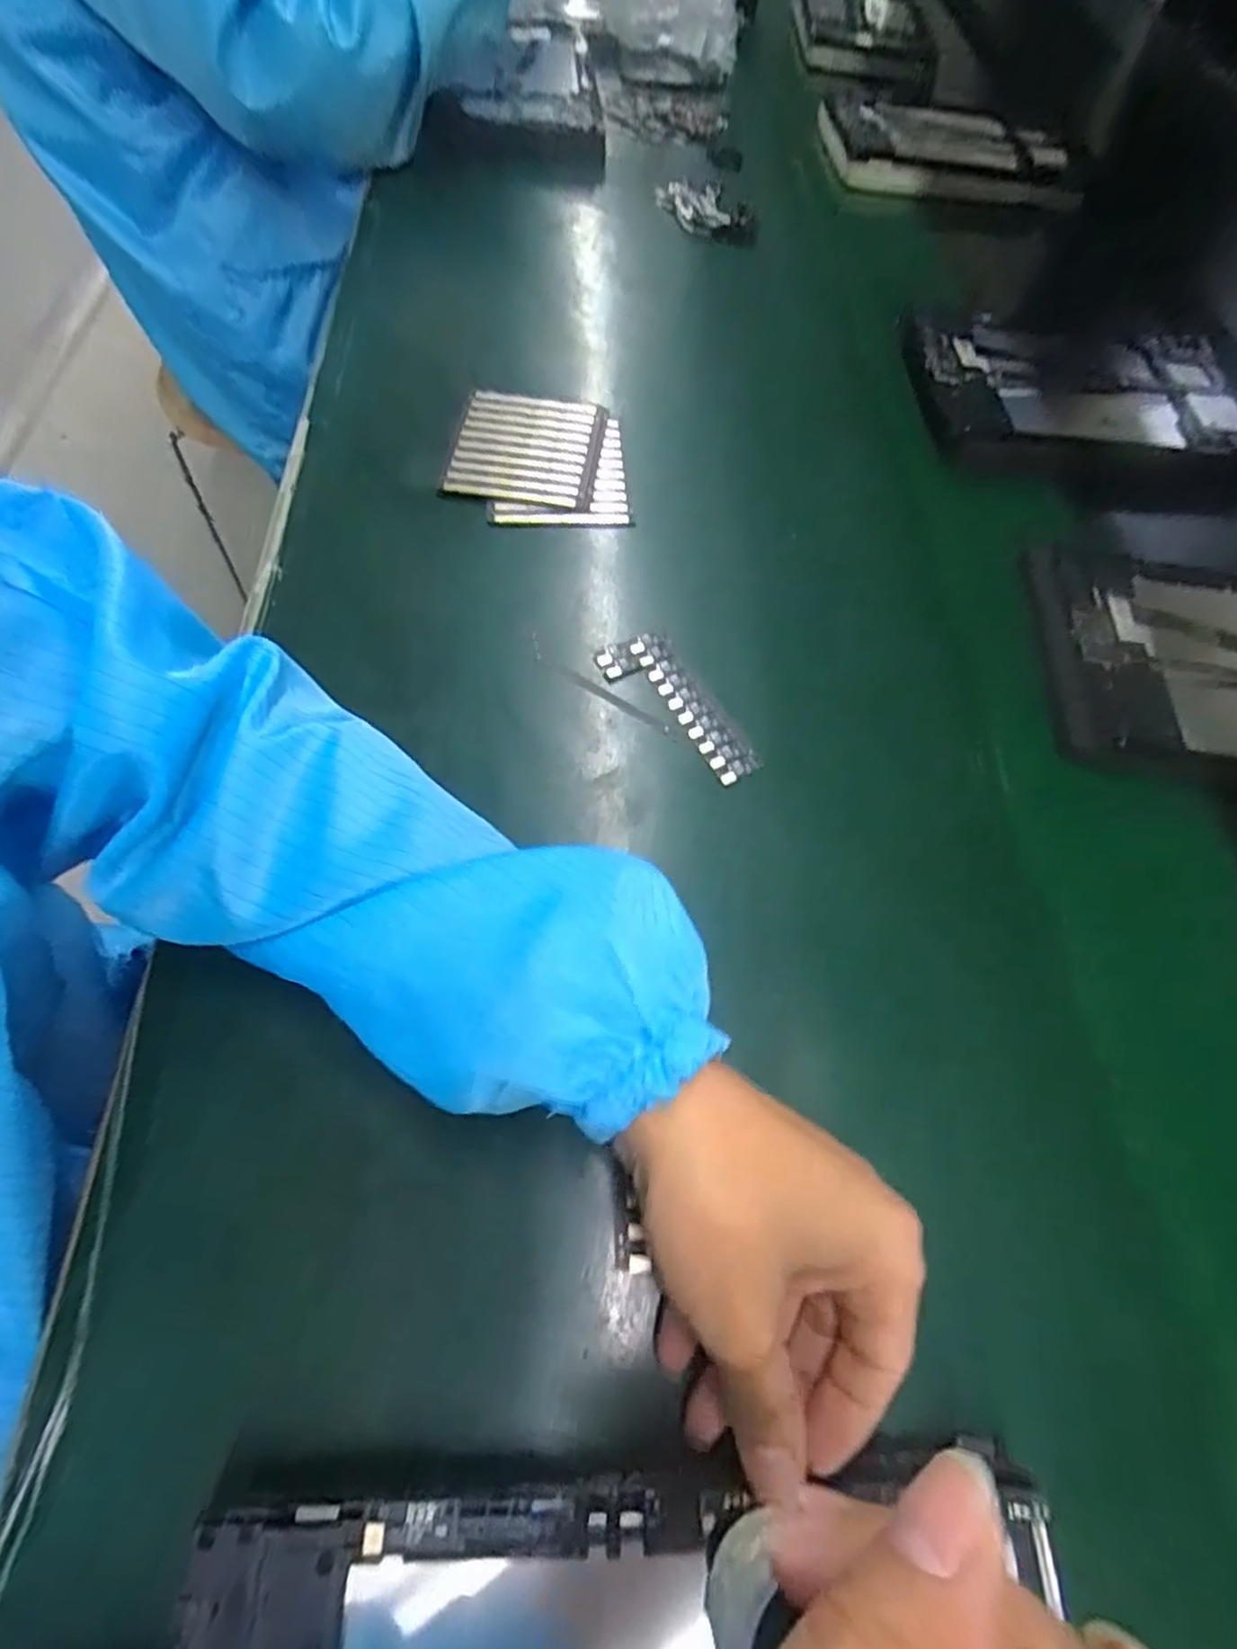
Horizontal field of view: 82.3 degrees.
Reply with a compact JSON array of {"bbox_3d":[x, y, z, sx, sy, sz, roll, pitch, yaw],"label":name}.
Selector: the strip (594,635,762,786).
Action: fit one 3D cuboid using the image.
[{"bbox_3d":[0.030,-0.060,0.360,0.039,0.004,0.098,-27,68,-19],"label":"strip"}]

